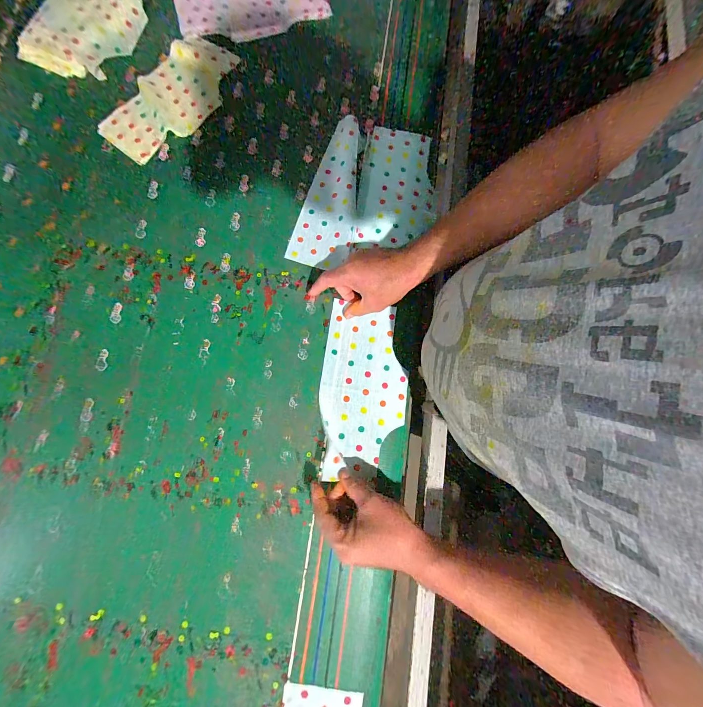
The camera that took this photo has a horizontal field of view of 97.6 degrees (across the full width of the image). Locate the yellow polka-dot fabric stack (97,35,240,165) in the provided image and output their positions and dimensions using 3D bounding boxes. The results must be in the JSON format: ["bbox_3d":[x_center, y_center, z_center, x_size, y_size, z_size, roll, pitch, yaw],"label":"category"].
[{"bbox_3d":[-0.322,-0.468,0.555,0.136,0.018,0.271,25,80,4],"label":"yellow polka-dot fabric stack"}]

